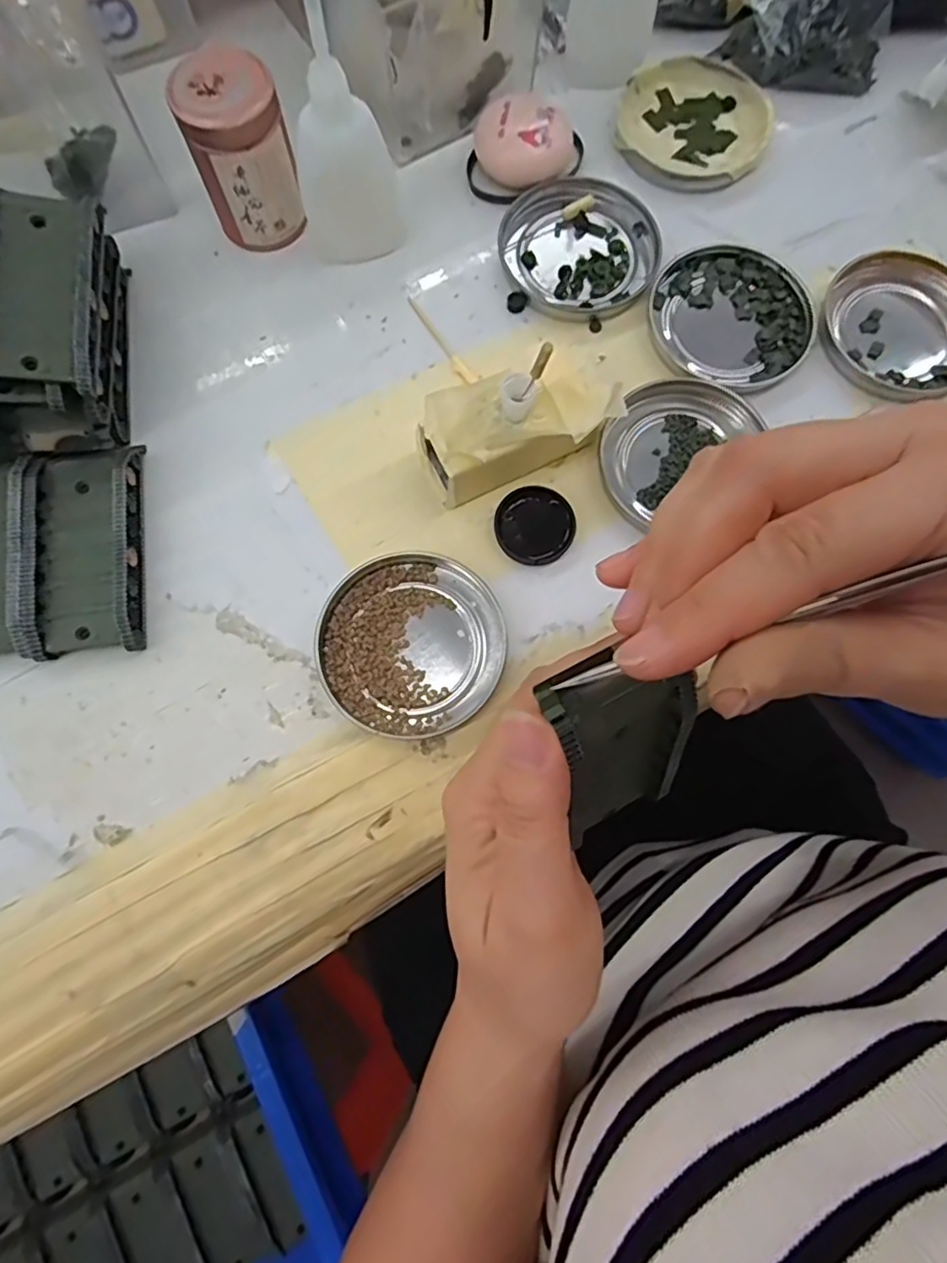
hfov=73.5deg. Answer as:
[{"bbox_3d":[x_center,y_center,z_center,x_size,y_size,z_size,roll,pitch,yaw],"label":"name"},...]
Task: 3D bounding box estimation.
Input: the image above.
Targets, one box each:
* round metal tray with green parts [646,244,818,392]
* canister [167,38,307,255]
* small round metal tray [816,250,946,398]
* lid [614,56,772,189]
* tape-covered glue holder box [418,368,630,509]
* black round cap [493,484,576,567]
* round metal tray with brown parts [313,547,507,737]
[{"bbox_3d":[0.127,-0.157,0.314,0.074,0.006,0.079,0,78,-1],"label":"round metal tray with green parts"},{"bbox_3d":[-0.105,-0.219,0.292,0.044,0.072,0.036,-22,79,-5],"label":"canister"},{"bbox_3d":[0.212,-0.152,0.314,0.079,0.009,0.077,-36,81,-8],"label":"small round metal tray"},{"bbox_3d":[0.115,-0.271,0.338,0.080,0.012,0.077,0,78,-1],"label":"lid"},{"bbox_3d":[0.020,-0.090,0.278,0.088,0.044,0.042,-22,79,-6],"label":"tape-covered glue holder box"},{"bbox_3d":[0.028,-0.048,0.286,0.036,0.010,0.035,0,78,-1],"label":"black round cap"},{"bbox_3d":[-0.027,0.004,0.276,0.080,0.006,0.078,0,78,-1],"label":"round metal tray with brown parts"}]

